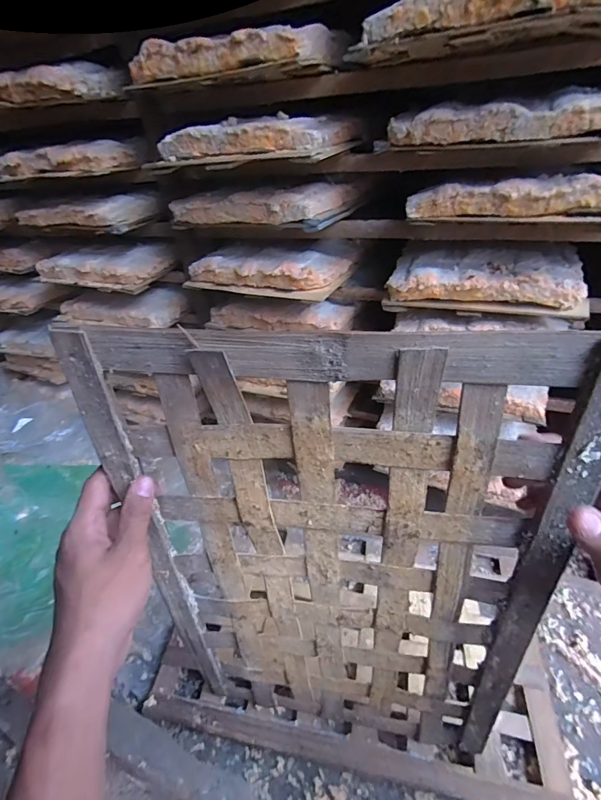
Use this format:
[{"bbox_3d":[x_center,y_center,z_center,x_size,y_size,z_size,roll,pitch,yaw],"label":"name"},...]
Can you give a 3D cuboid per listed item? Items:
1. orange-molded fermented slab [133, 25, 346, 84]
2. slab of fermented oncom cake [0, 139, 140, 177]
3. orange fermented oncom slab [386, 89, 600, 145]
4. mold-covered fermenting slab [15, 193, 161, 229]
[{"bbox_3d":[-0.073,-0.391,0.452,0.209,0.032,0.124,17,43,26],"label":"orange-molded fermented slab"},{"bbox_3d":[-0.343,-0.356,0.583,0.210,0.034,0.067,10,40,18],"label":"slab of fermented oncom cake"},{"bbox_3d":[0.198,-0.279,0.396,0.210,0.033,0.071,11,40,19],"label":"orange fermented oncom slab"},{"bbox_3d":[-0.342,-0.306,0.640,0.216,0.031,0.097,10,40,18],"label":"mold-covered fermenting slab"}]

